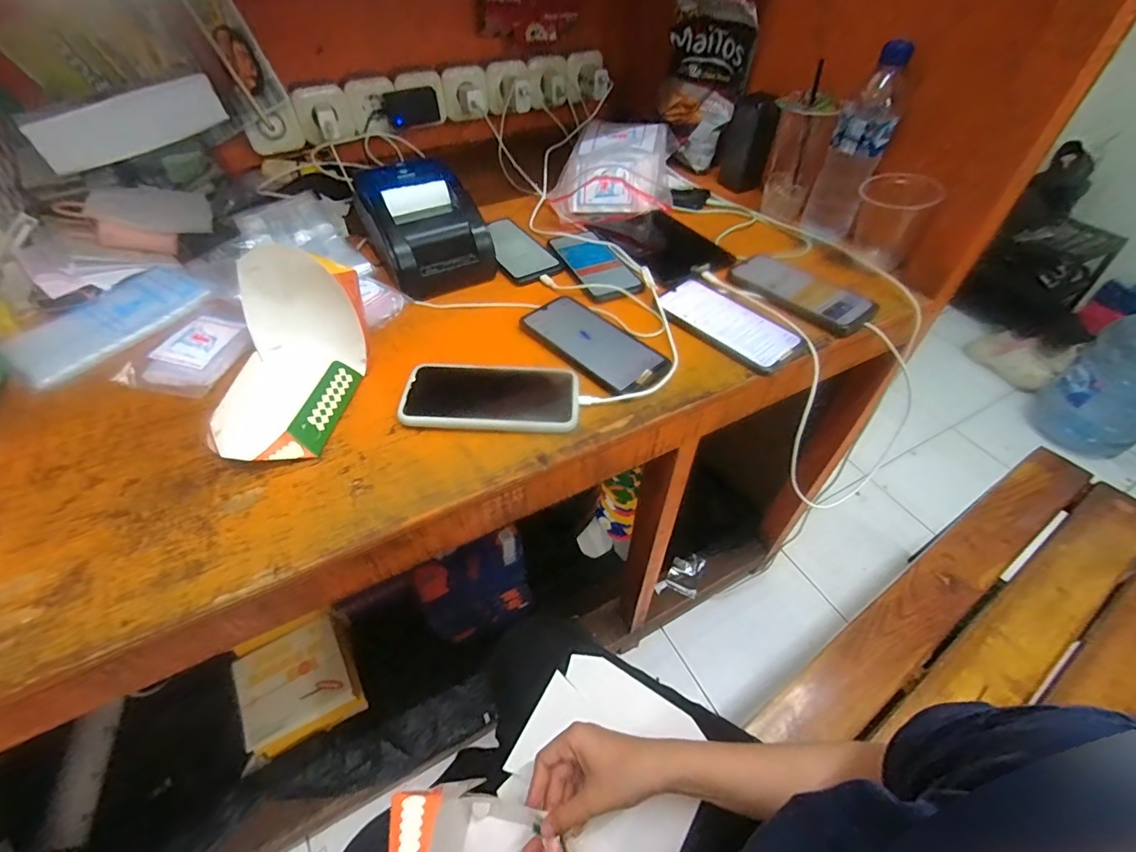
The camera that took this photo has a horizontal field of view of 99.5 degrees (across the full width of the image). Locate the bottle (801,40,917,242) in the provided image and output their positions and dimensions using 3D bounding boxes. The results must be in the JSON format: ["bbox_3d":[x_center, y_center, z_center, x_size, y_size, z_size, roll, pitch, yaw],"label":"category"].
[{"bbox_3d":[0.382,-0.361,0.642,0.068,0.219,0.071,25,53,20],"label":"bottle"}]

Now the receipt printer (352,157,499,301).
[{"bbox_3d":[-0.186,-0.254,0.616,0.138,0.102,0.156,-24,53,-20],"label":"receipt printer"}]

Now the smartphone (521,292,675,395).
[{"bbox_3d":[0.030,-0.094,0.535,0.088,0.012,0.170,-32,56,-25],"label":"smartphone"}]

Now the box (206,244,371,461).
[{"bbox_3d":[-0.264,-0.075,0.457,0.120,0.109,0.203,-6,49,-5],"label":"box"}]

